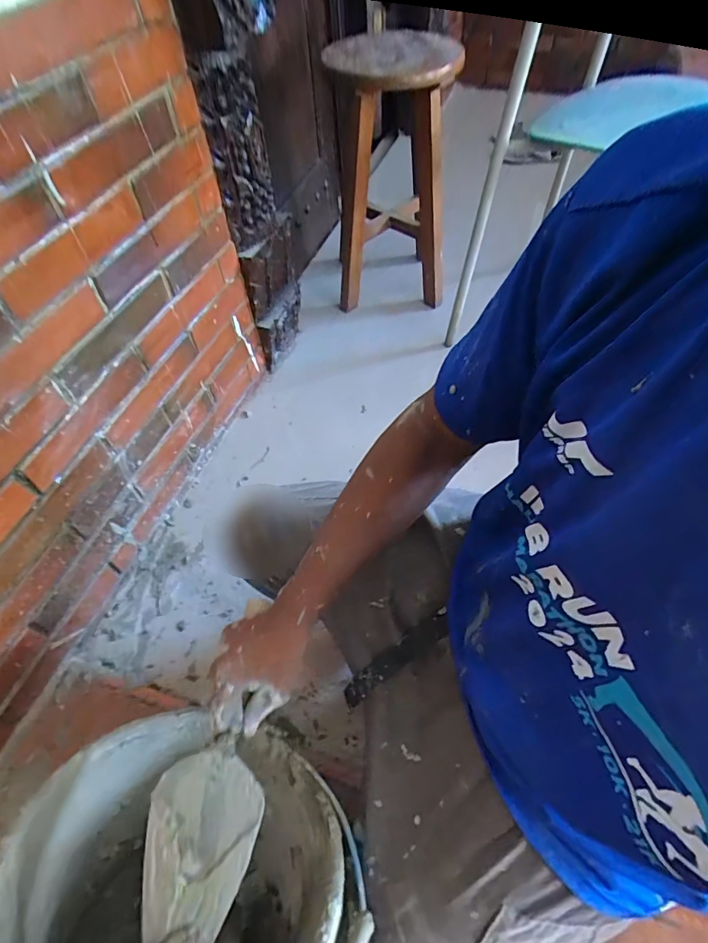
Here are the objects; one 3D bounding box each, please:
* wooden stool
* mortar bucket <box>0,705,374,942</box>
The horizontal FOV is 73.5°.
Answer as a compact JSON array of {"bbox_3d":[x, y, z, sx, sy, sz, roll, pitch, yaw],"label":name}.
[{"bbox_3d":[0.094,-0.697,1.150,0.268,0.510,0.321,2,59,5],"label":"wooden stool"},{"bbox_3d":[-0.165,0.429,0.465,0.308,0.218,0.267,4,25,-17],"label":"mortar bucket"}]

